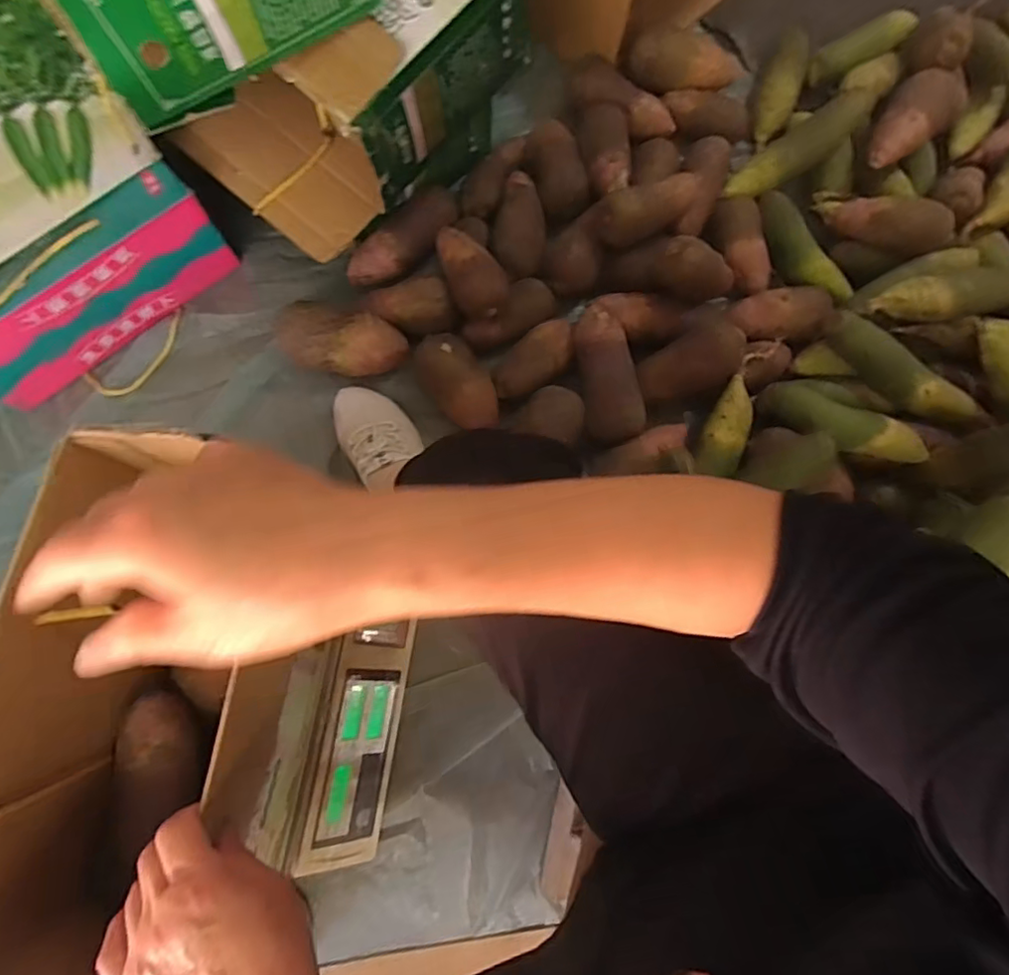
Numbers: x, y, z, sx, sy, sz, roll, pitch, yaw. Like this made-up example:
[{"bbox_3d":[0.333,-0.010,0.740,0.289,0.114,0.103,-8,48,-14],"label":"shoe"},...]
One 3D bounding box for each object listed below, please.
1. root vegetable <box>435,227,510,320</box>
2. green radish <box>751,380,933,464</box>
[{"bbox_3d":[-0.047,-0.276,0.723,0.067,0.055,0.139,-33,83,-8],"label":"root vegetable"},{"bbox_3d":[0.408,-0.073,0.683,0.186,0.050,0.045,33,80,3],"label":"green radish"}]

